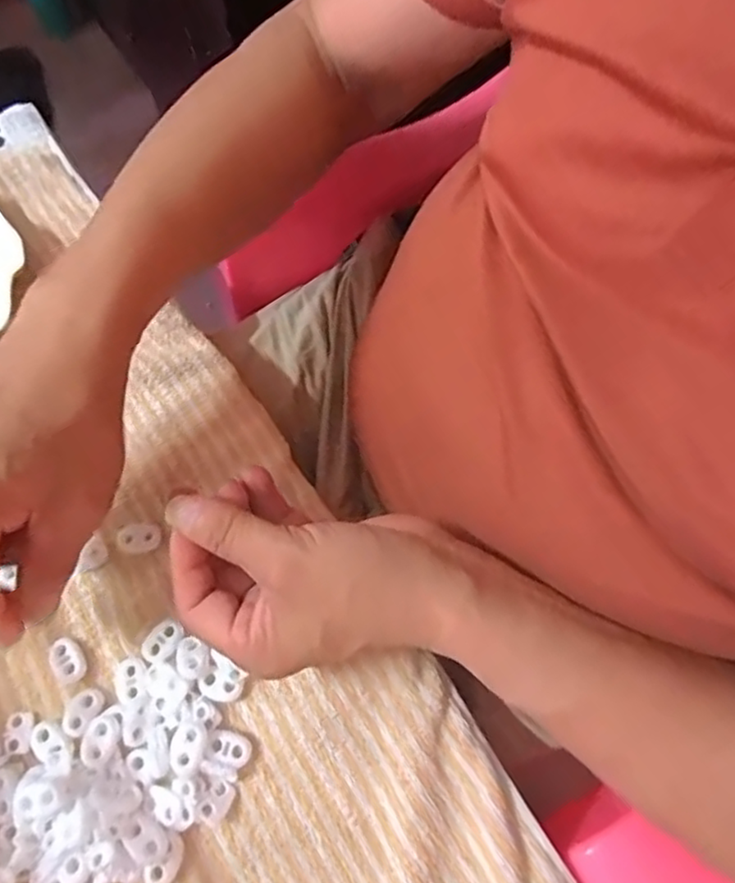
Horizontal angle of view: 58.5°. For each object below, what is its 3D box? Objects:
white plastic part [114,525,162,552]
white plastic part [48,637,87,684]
[{"bbox_3d":[-0.121,0.051,0.346,0.023,0.004,0.013,-6,67,-2],"label":"white plastic part"},{"bbox_3d":[-0.148,0.107,0.322,0.016,0.004,0.021,-34,71,-13],"label":"white plastic part"}]

